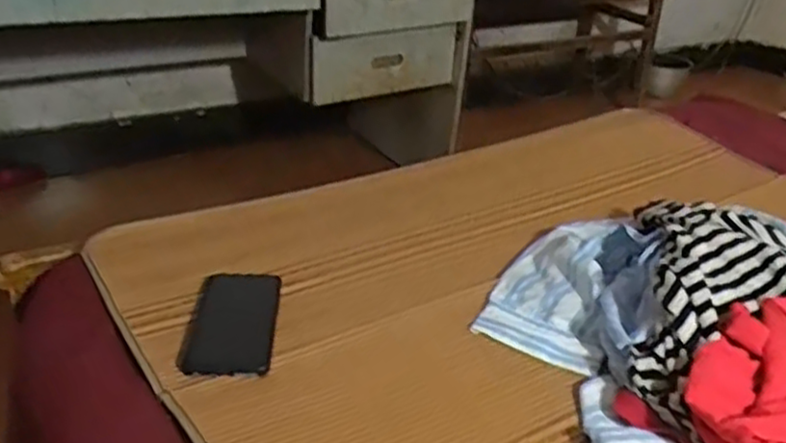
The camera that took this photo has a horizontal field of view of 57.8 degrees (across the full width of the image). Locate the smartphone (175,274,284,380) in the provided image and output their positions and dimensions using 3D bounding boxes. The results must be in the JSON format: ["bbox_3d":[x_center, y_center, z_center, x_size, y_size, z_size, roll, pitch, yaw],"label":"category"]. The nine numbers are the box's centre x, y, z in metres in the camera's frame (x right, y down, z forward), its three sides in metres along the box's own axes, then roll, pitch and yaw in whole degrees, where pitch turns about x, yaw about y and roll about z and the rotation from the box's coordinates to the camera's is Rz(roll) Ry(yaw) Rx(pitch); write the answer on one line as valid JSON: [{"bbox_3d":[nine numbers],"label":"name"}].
[{"bbox_3d":[-0.158,0.094,0.710,0.084,0.011,0.159,2,28,-3],"label":"smartphone"}]

